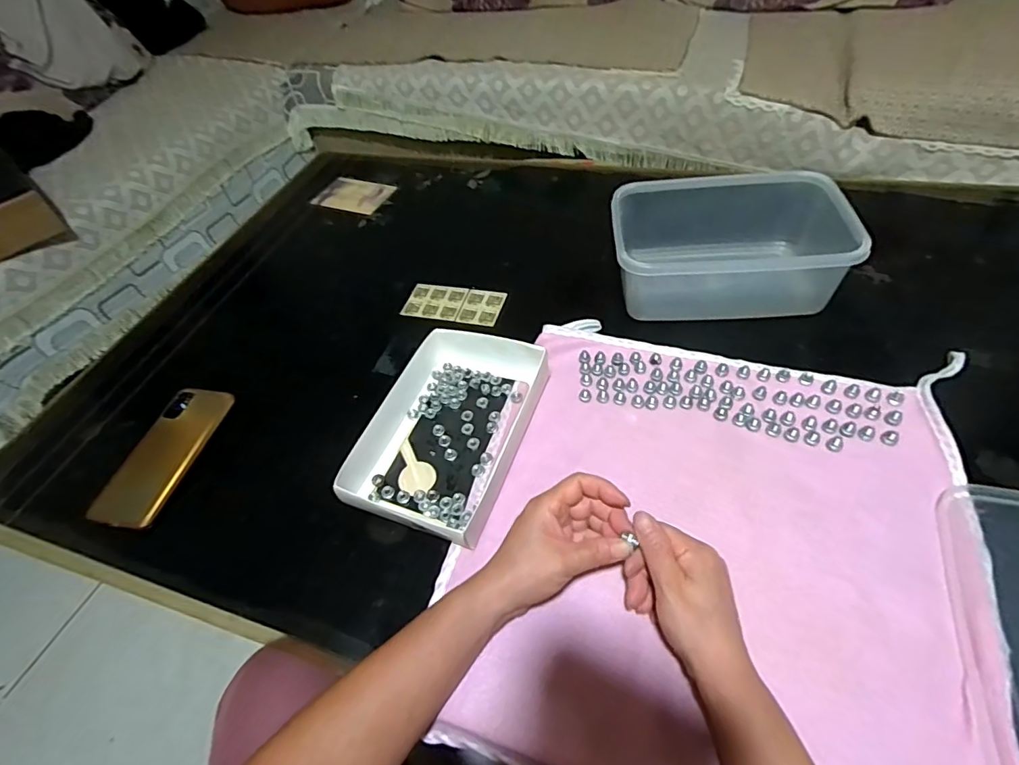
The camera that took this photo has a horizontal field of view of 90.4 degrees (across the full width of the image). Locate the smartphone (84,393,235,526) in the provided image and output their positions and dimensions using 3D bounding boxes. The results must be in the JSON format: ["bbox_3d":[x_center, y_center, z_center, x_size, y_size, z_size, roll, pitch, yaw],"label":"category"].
[{"bbox_3d":[-0.359,0.074,0.533,0.071,0.014,0.162,3,51,10],"label":"smartphone"}]

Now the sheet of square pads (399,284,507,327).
[{"bbox_3d":[-0.072,-0.101,0.653,0.126,0.004,0.062,9,53,15],"label":"sheet of square pads"}]

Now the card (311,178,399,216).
[{"bbox_3d":[-0.262,-0.315,0.847,0.120,0.011,0.088,15,57,17],"label":"card"}]

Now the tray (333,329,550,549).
[{"bbox_3d":[-0.056,0.040,0.508,0.139,0.042,0.224,14,54,19],"label":"tray"}]

